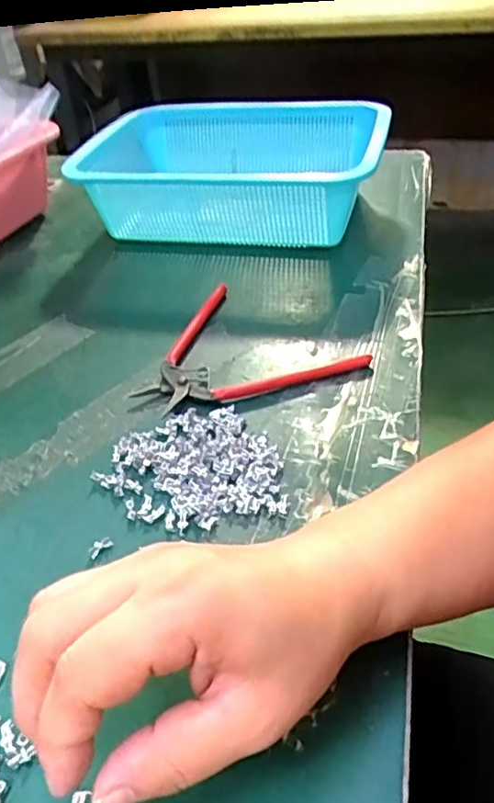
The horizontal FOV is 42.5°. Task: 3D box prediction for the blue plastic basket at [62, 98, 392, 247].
[{"bbox_3d":[-0.002,-0.217,0.592,0.238,0.084,0.214,8,42,18],"label":"blue plastic basket"}]

